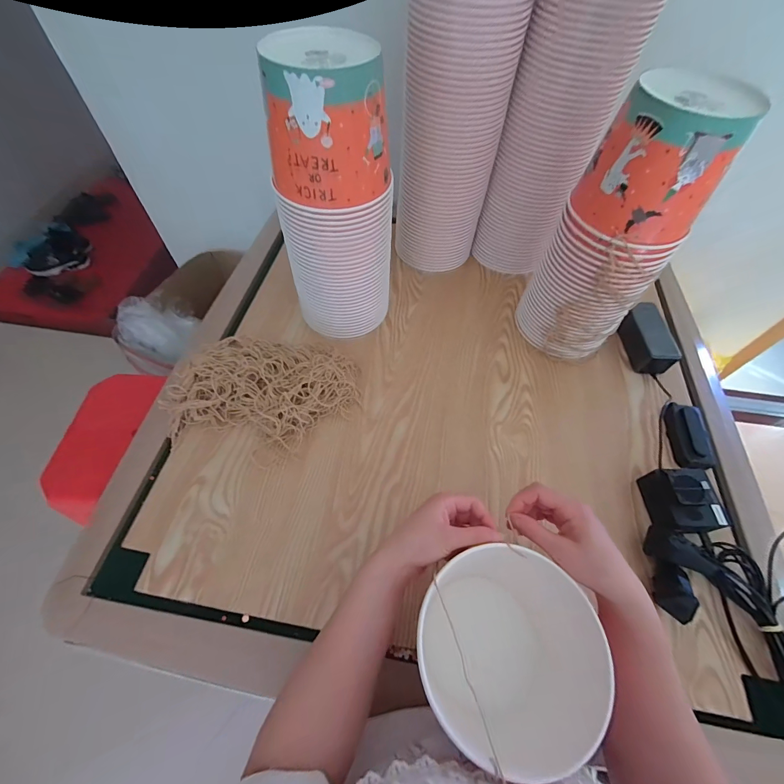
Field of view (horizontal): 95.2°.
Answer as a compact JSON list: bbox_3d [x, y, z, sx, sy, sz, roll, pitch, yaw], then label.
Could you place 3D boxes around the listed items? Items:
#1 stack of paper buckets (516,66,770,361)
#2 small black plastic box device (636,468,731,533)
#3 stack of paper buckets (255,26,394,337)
[{"bbox_3d":[0.309,-0.205,0.516,0.150,0.361,0.128,41,64,20],"label":"stack of paper buckets"},{"bbox_3d":[0.392,0.149,0.488,0.077,0.060,0.078,1,59,-2],"label":"small black plastic box device"},{"bbox_3d":[-0.073,-0.246,0.522,0.134,0.367,0.134,16,59,7],"label":"stack of paper buckets"}]

